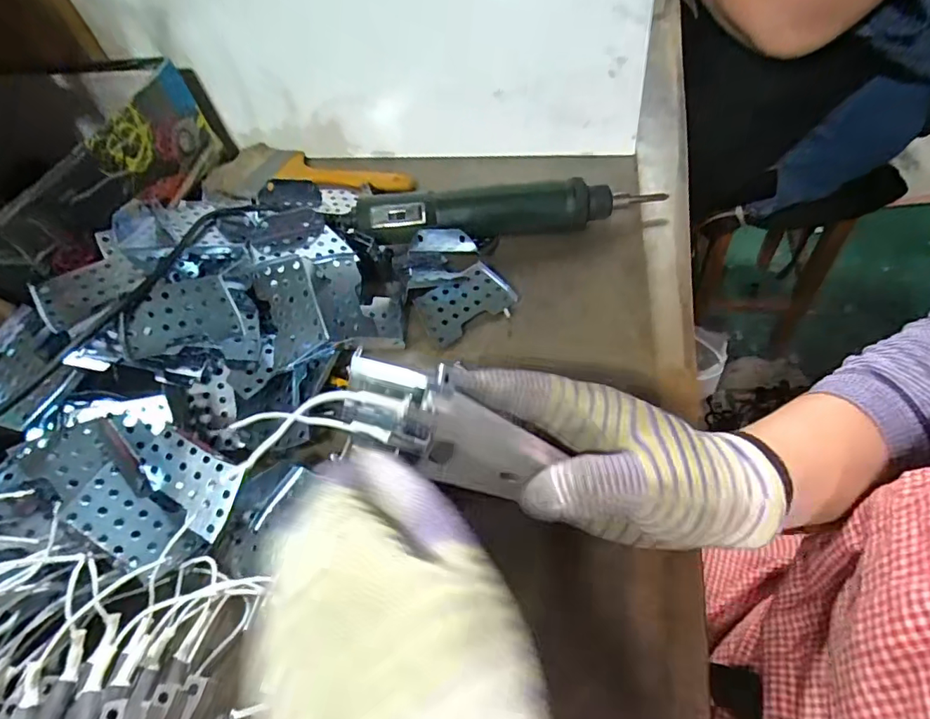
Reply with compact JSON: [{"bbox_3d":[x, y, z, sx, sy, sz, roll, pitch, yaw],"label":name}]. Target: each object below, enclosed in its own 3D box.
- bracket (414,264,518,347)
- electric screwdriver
[{"bbox_3d":[0.000,-0.043,0.385,0.069,0.009,0.043,-34,76,-15],"label":"bracket"},{"bbox_3d":[0.037,-0.119,0.418,0.238,0.049,0.034,-8,52,3],"label":"electric screwdriver"}]

